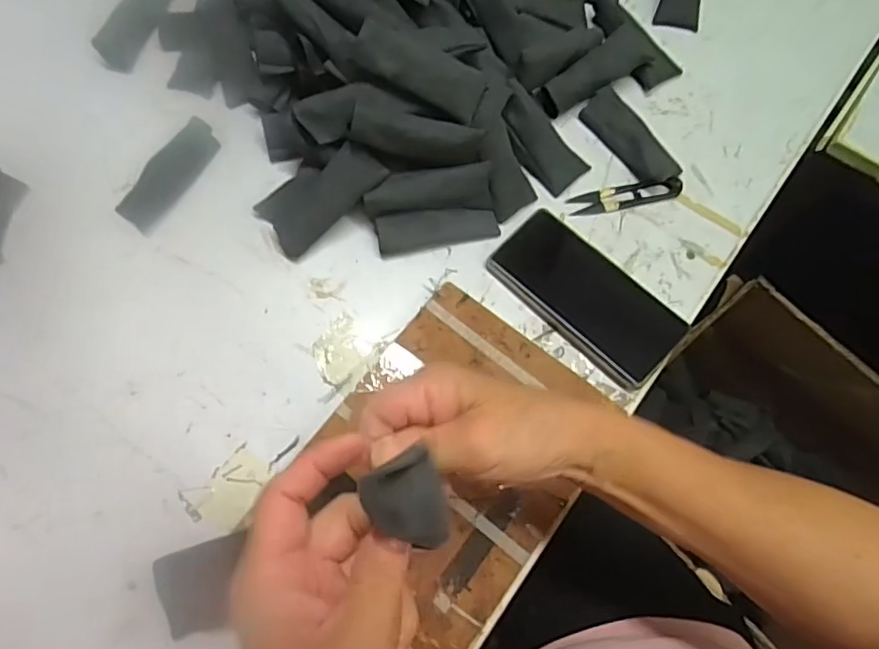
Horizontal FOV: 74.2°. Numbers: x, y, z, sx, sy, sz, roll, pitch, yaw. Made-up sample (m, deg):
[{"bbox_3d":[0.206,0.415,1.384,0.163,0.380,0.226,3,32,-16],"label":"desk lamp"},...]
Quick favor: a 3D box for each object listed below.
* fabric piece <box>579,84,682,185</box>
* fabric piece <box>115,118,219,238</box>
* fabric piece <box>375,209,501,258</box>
[{"bbox_3d":[0.170,-0.167,0.517,0.037,0.022,0.105,-32,74,-9],"label":"fabric piece"},{"bbox_3d":[-0.236,-0.132,0.505,0.037,0.033,0.103,37,76,12],"label":"fabric piece"},{"bbox_3d":[-0.001,-0.082,0.495,0.101,0.007,0.034,-9,105,-3],"label":"fabric piece"}]

